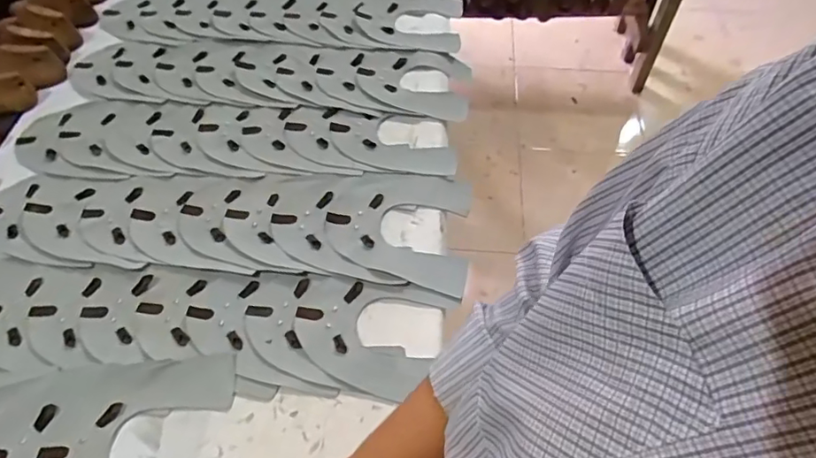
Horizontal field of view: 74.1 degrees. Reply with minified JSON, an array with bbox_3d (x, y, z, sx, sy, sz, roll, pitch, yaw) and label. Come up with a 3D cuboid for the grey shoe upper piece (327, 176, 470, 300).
[{"bbox_3d":[-0.011,-0.004,0.604,0.156,0.006,0.151,5,55,4],"label":"grey shoe upper piece"}]

